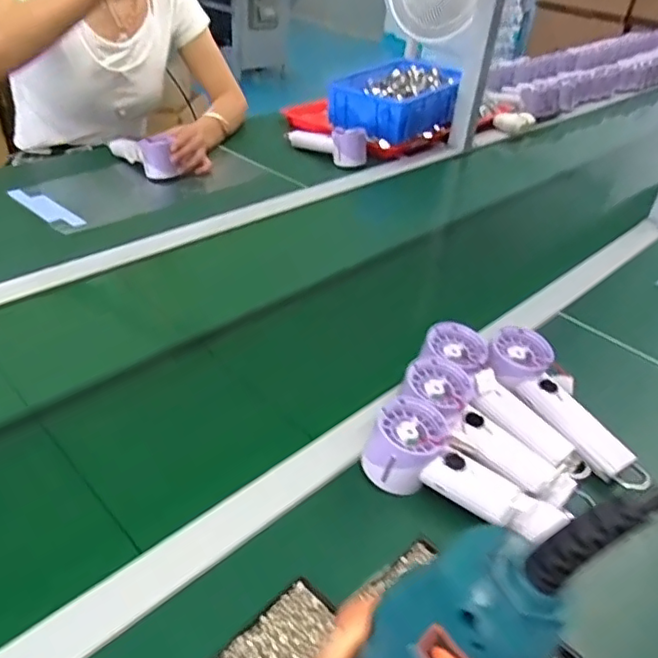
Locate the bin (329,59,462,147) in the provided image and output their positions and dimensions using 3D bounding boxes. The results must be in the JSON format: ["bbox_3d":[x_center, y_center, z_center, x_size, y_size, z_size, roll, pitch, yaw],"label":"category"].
[{"bbox_3d":[0.142,-0.498,1.276,0.276,0.117,0.235,-25,46,-34],"label":"bin"}]

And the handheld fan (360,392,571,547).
[{"bbox_3d":[0.115,0.131,0.509,0.176,0.055,0.065,30,42,11],"label":"handheld fan"}]

